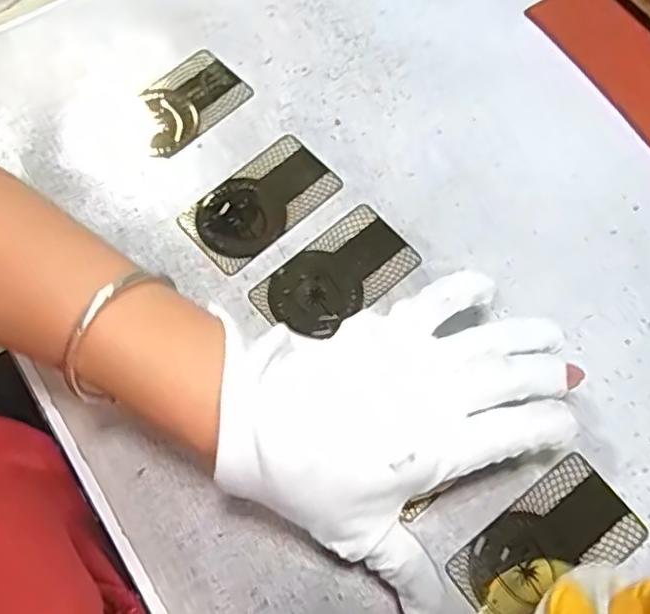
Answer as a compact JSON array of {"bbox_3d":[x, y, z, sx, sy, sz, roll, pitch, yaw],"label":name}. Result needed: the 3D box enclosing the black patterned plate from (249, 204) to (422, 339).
[{"bbox_3d":[0.006,-0.017,0.339,0.085,0.004,0.048,-39,74,-14],"label":"black patterned plate"}]

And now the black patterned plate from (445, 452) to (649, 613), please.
[{"bbox_3d":[0.102,0.111,0.288,0.086,0.005,0.047,-34,73,-13],"label":"black patterned plate"}]

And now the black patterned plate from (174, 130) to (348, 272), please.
[{"bbox_3d":[-0.036,-0.060,0.355,0.087,0.004,0.049,-39,74,-14],"label":"black patterned plate"}]

